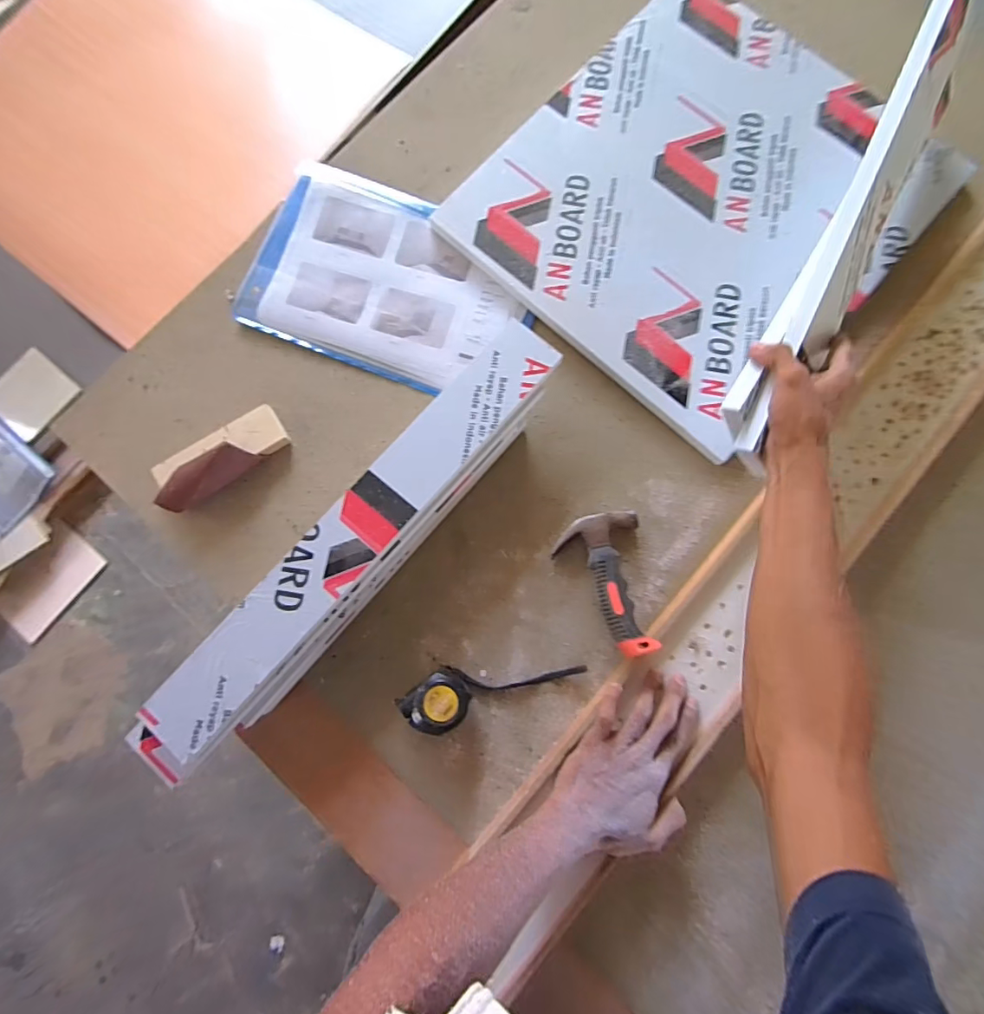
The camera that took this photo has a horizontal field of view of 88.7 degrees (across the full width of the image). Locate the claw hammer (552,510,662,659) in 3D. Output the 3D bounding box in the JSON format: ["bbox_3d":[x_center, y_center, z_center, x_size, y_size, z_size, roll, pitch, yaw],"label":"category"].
[{"bbox_3d":[0.130,0.086,0.556,0.095,0.033,0.157,-12,66,0],"label":"claw hammer"}]

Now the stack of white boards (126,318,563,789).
[{"bbox_3d":[-0.140,0.040,0.550,0.089,0.087,0.584,41,83,7],"label":"stack of white boards"}]

